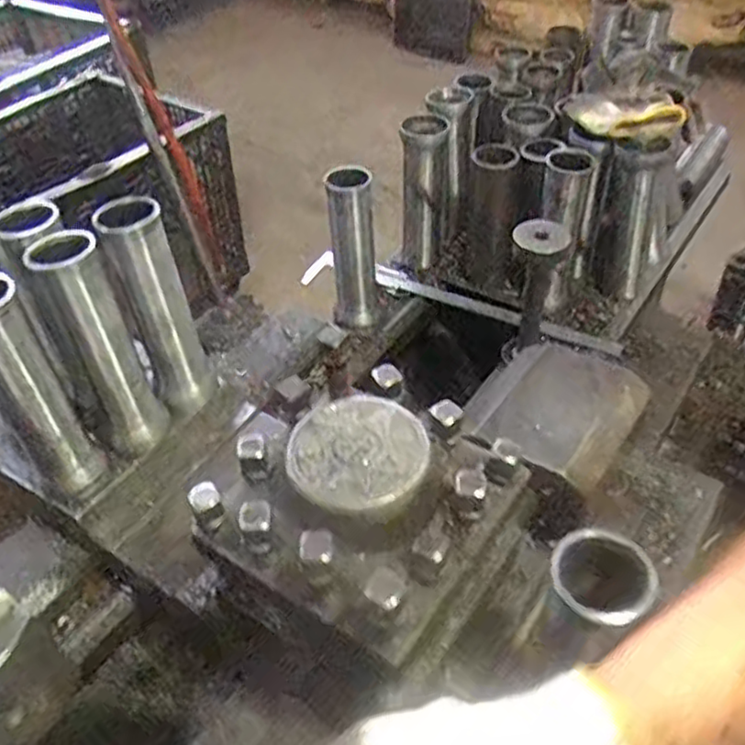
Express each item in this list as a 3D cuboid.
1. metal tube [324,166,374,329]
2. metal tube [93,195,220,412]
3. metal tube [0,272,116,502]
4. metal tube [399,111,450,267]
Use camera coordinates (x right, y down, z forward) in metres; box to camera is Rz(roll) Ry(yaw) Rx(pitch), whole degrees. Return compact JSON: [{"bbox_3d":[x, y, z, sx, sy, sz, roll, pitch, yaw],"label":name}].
[{"bbox_3d":[-0.022,-0.137,0.834,0.052,0.188,0.048,-5,44,-2],"label":"metal tube"},{"bbox_3d":[-0.181,-0.055,0.631,0.056,0.191,0.057,-16,45,-12],"label":"metal tube"},{"bbox_3d":[-0.260,0.018,0.560,0.054,0.193,0.060,-31,50,-26],"label":"metal tube"},{"bbox_3d":[0.065,-0.222,0.904,0.057,0.177,0.049,2,44,6],"label":"metal tube"}]

